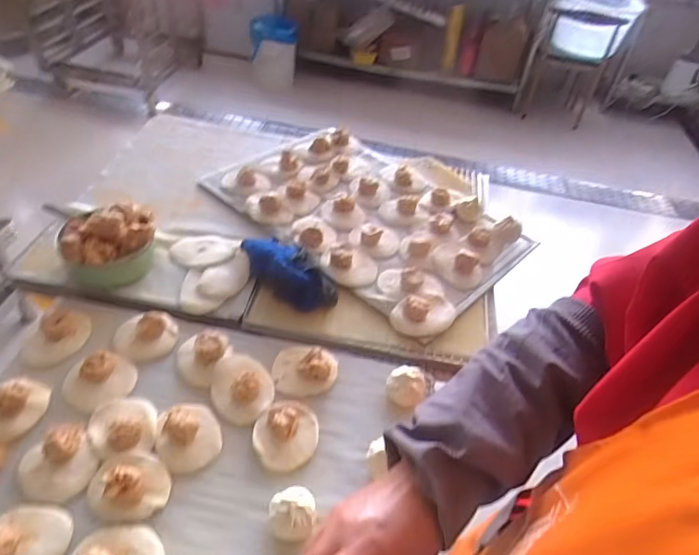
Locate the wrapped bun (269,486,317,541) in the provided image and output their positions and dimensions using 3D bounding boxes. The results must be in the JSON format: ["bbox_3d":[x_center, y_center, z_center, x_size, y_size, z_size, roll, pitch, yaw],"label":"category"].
[{"bbox_3d":[-0.065,0.271,0.568,0.053,0.050,0.055,1,44,-7],"label":"wrapped bun"}]

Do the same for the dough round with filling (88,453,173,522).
[{"bbox_3d":[-0.259,0.236,0.575,0.091,0.033,0.074,0,44,-8],"label":"dough round with filling"}]

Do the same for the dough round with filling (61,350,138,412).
[{"bbox_3d":[-0.343,0.139,0.676,0.091,0.030,0.074,-26,53,-30],"label":"dough round with filling"}]

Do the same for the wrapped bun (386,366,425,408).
[{"bbox_3d":[0.079,0.155,0.705,0.051,0.049,0.050,1,44,-7],"label":"wrapped bun"}]

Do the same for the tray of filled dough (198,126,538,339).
[{"bbox_3d":[0.028,-0.159,1.003,0.608,0.040,0.385,37,51,27],"label":"tray of filled dough"}]

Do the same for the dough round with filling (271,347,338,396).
[{"bbox_3d":[-0.066,0.130,0.723,0.092,0.032,0.078,10,44,3],"label":"dough round with filling"}]

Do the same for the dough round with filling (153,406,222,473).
[{"bbox_3d":[-0.208,0.201,0.632,0.077,0.030,0.083,4,44,-4],"label":"dough round with filling"}]

